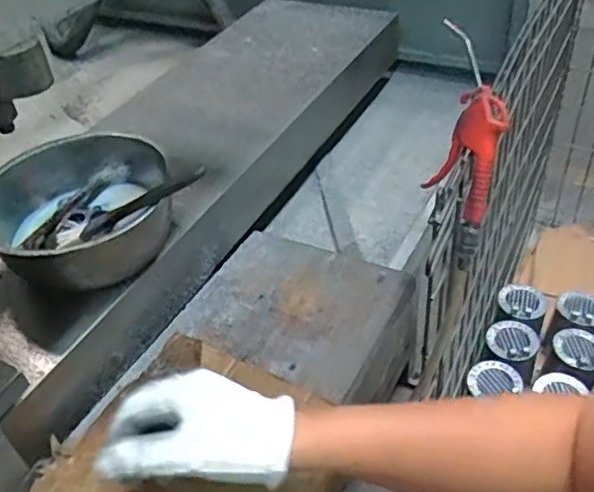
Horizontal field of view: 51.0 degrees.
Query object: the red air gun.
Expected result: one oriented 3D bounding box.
[{"bbox_3d":[0.174,-0.102,0.642,0.071,0.255,0.073,1,9,8],"label":"red air gun"}]

